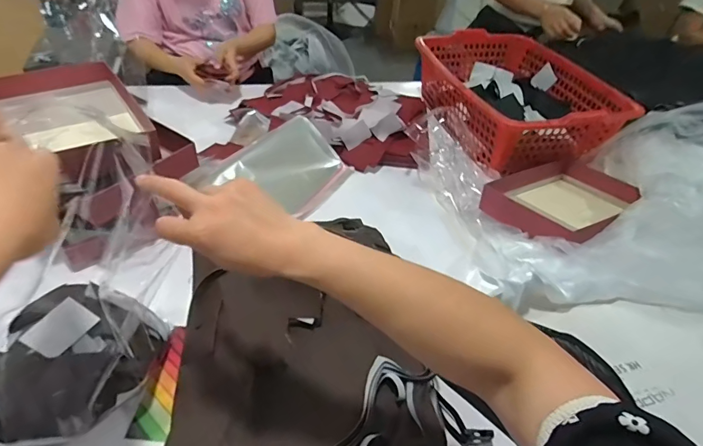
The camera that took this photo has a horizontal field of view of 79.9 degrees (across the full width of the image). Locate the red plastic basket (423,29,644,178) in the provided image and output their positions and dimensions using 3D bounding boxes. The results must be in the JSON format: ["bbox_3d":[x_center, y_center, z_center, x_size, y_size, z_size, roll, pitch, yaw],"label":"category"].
[{"bbox_3d":[0.413,-0.348,1.136,0.381,0.147,0.560,-9,44,-16],"label":"red plastic basket"}]

